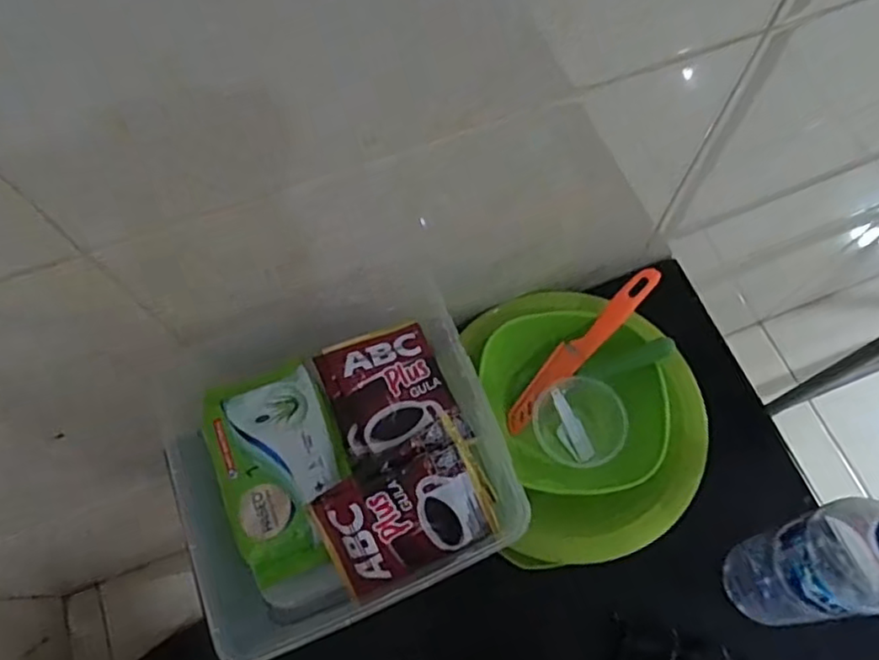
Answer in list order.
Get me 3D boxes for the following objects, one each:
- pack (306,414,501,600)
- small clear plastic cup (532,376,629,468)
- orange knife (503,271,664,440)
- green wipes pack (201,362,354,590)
[{"bbox_3d":[-0.021,0.116,0.418,0.106,0.028,0.074,-25,105,-9],"label":"pack"},{"bbox_3d":[0.116,0.077,0.545,0.074,0.047,0.061,14,68,5],"label":"small clear plastic cup"},{"bbox_3d":[0.120,0.017,0.555,0.179,0.010,0.024,-47,74,8],"label":"orange knife"},{"bbox_3d":[-0.104,0.091,0.427,0.080,0.016,0.133,-21,69,-9],"label":"green wipes pack"}]

